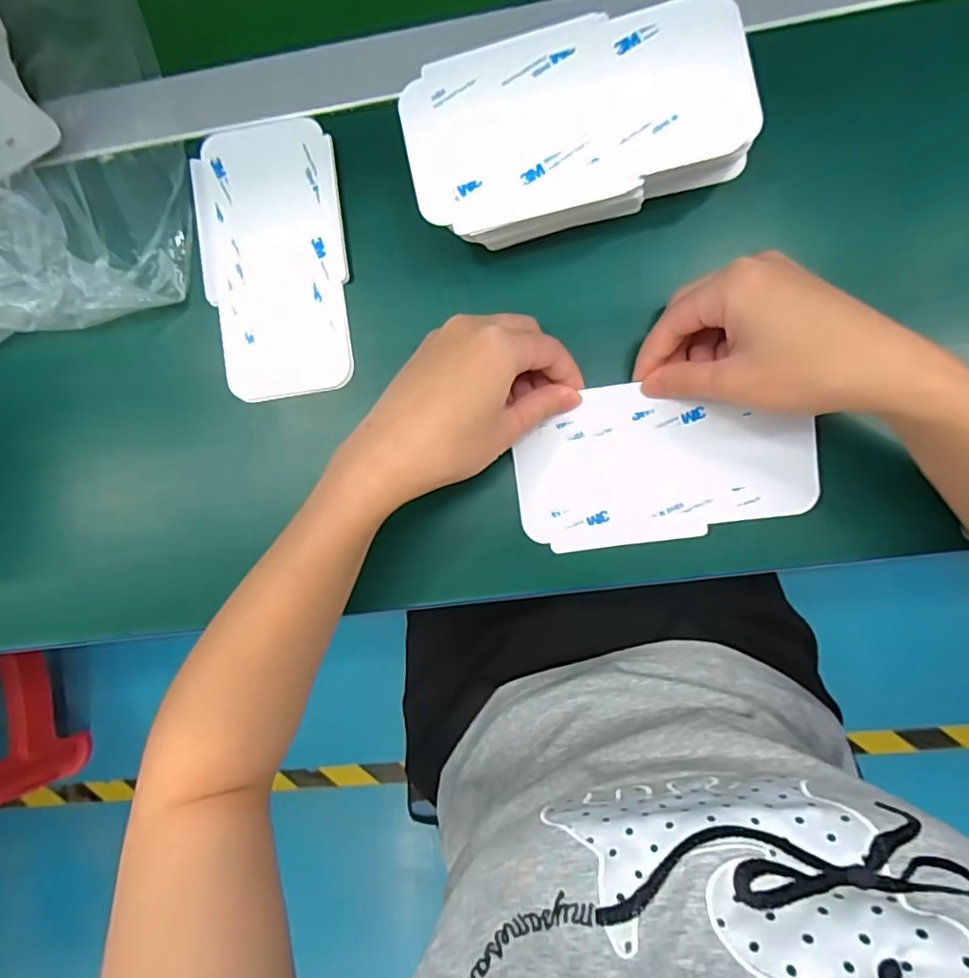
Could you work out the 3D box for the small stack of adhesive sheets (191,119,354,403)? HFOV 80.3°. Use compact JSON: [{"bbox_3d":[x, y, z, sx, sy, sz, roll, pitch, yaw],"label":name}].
[{"bbox_3d":[-0.124,-0.134,0.338,0.083,0.005,0.155,-6,92,6],"label":"small stack of adhesive sheets"}]

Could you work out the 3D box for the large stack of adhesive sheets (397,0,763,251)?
[{"bbox_3d":[0.047,-0.182,0.302,0.168,0.049,0.095,-13,91,6],"label":"large stack of adhesive sheets"}]

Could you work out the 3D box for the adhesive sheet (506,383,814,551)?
[{"bbox_3d":[0.099,-0.014,0.320,0.159,0.005,0.085,-8,92,6],"label":"adhesive sheet"}]

